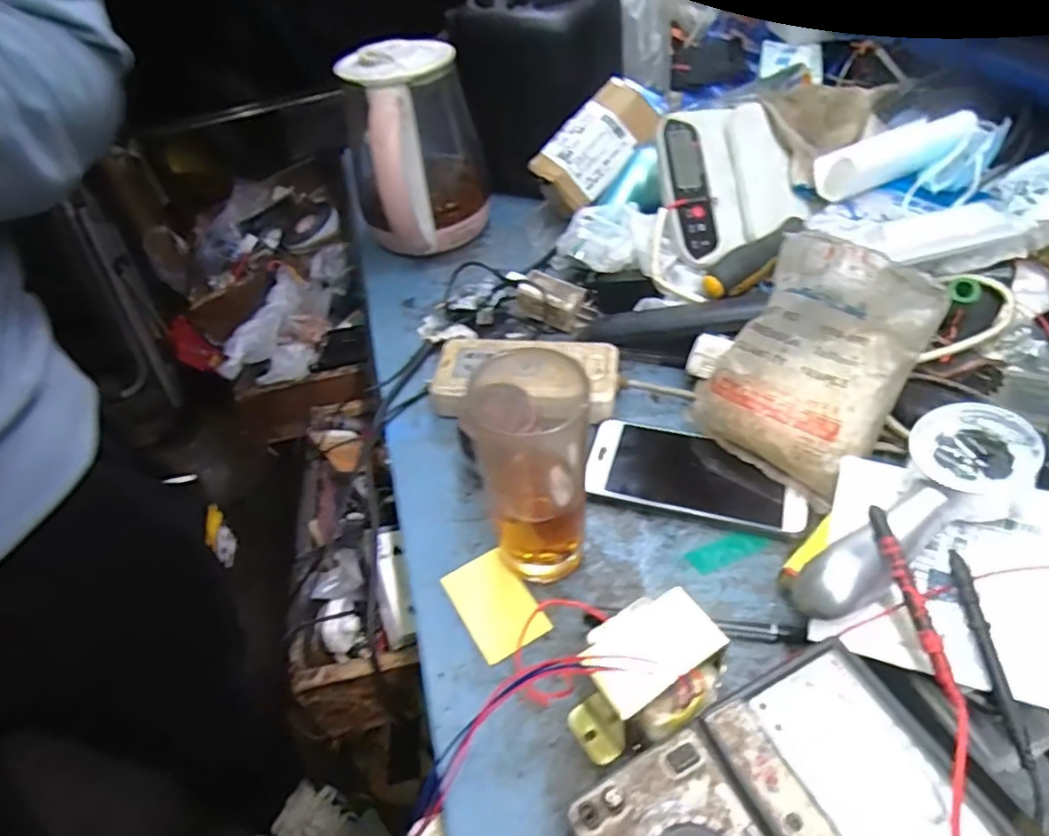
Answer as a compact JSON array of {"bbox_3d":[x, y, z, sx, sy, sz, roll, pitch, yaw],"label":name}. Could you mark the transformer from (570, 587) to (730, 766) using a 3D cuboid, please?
[{"bbox_3d":[0.063,0.137,0.333,0.081,0.063,0.062,-27,48,-18],"label":"transformer"}]

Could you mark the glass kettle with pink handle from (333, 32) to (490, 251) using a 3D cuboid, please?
[{"bbox_3d":[-0.106,-0.268,0.650,0.133,0.183,0.145,-10,45,-2],"label":"glass kettle with pink handle"}]

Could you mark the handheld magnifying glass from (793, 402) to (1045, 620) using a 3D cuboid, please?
[{"bbox_3d":[0.217,0.057,0.354,0.158,0.035,0.057,-40,52,-5],"label":"handheld magnifying glass"}]

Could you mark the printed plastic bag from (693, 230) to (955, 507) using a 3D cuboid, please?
[{"bbox_3d":[0.194,-0.037,0.426,0.111,0.156,0.032,30,14,21],"label":"printed plastic bag"}]

